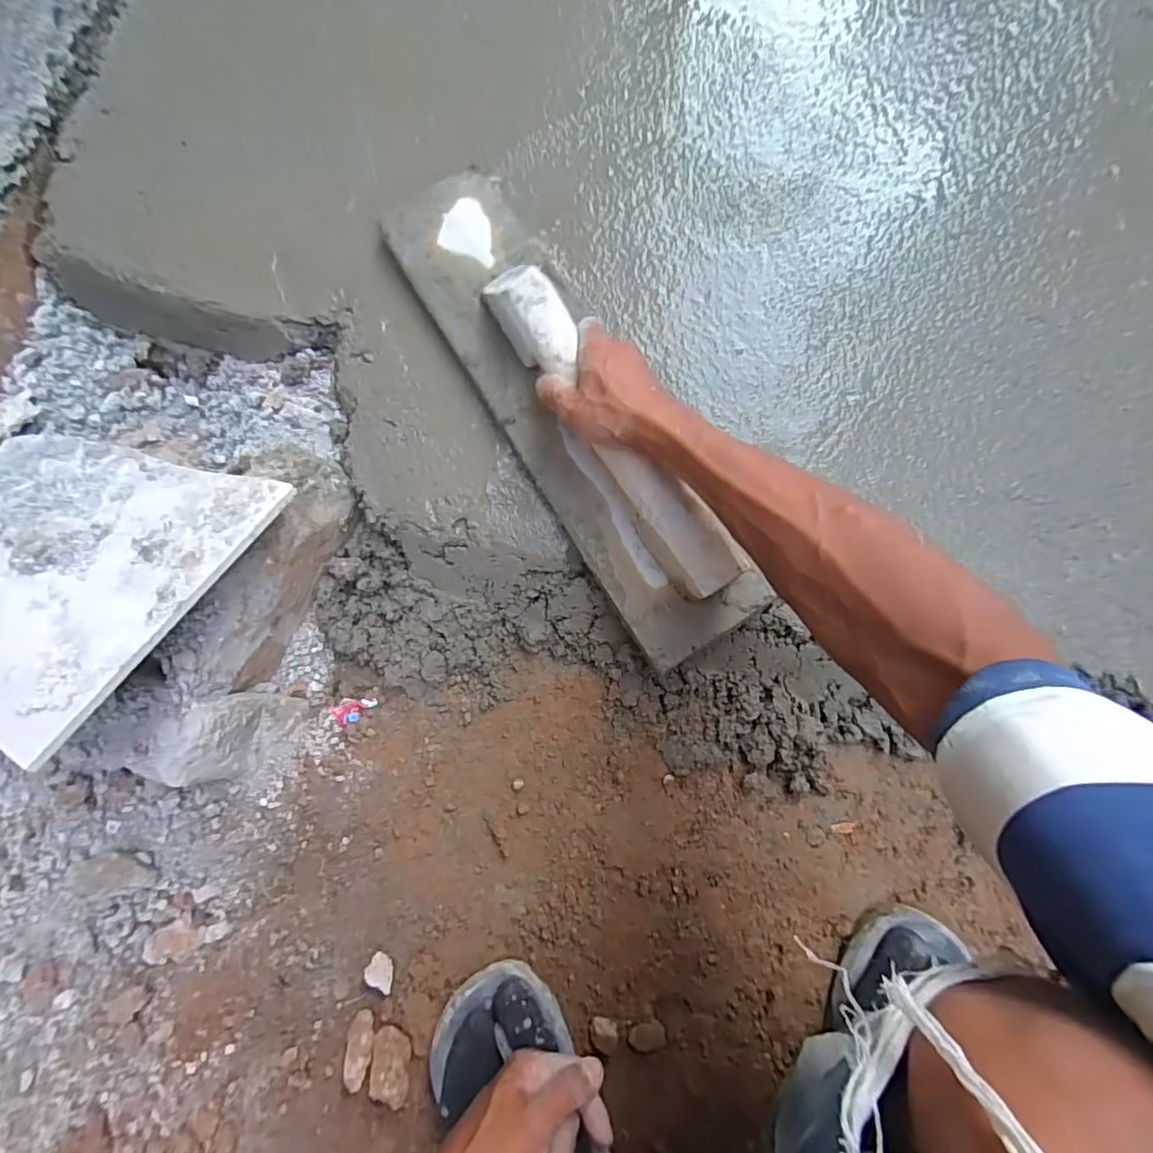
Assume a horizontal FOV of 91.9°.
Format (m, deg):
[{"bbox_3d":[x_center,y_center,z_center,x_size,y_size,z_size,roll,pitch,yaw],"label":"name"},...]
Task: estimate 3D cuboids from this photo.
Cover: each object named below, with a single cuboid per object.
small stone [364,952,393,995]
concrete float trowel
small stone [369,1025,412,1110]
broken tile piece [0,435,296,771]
[{"bbox_3d":[-0.171,0.348,0.490,0.027,0.009,0.023,31,84,4],"label":"small stone"},{"bbox_3d":[-0.012,-0.154,0.462,0.112,0.068,0.473,-30,83,-4],"label":"concrete float trowel"},{"bbox_3d":[-0.156,0.411,0.470,0.030,0.026,0.049,0,83,0],"label":"small stone"},{"bbox_3d":[-0.418,-0.027,0.438,0.329,0.012,0.224,20,63,21],"label":"broken tile piece"}]

